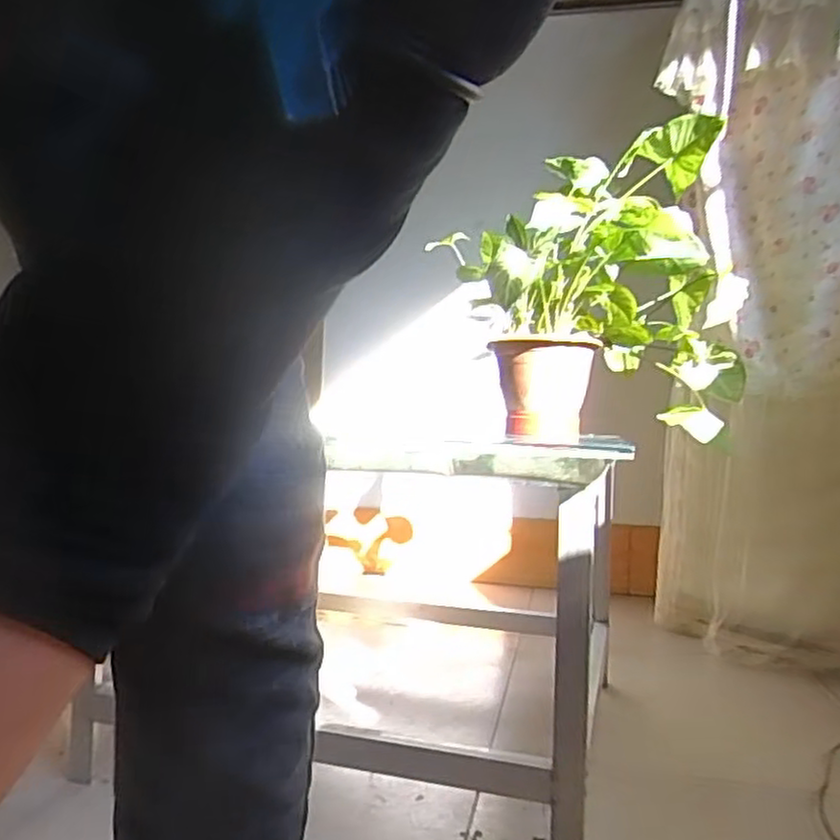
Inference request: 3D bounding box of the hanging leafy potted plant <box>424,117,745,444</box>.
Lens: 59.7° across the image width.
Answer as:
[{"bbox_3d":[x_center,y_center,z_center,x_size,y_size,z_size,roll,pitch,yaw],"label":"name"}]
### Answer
[{"bbox_3d":[0.333,-0.227,1.251,0.504,0.492,0.244,2,0,-23],"label":"hanging leafy potted plant"}]

